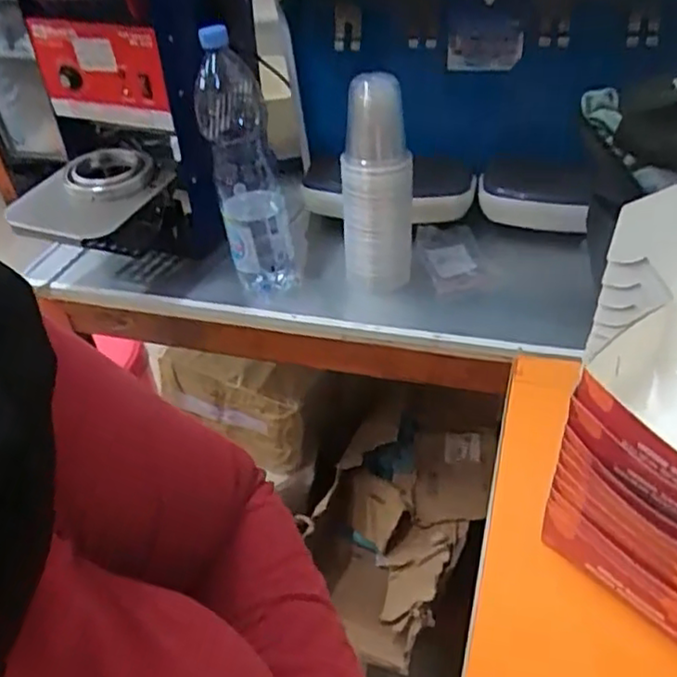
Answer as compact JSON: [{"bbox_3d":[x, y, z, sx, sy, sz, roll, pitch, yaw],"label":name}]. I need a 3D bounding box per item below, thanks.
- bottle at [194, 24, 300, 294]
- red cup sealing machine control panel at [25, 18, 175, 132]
[{"bbox_3d":[-0.121,-0.217,0.872,0.093,0.317,0.098,-11,40,-6],"label":"bottle"},{"bbox_3d":[-0.316,-0.352,0.899,0.202,0.138,0.022,9,42,17],"label":"red cup sealing machine control panel"}]

